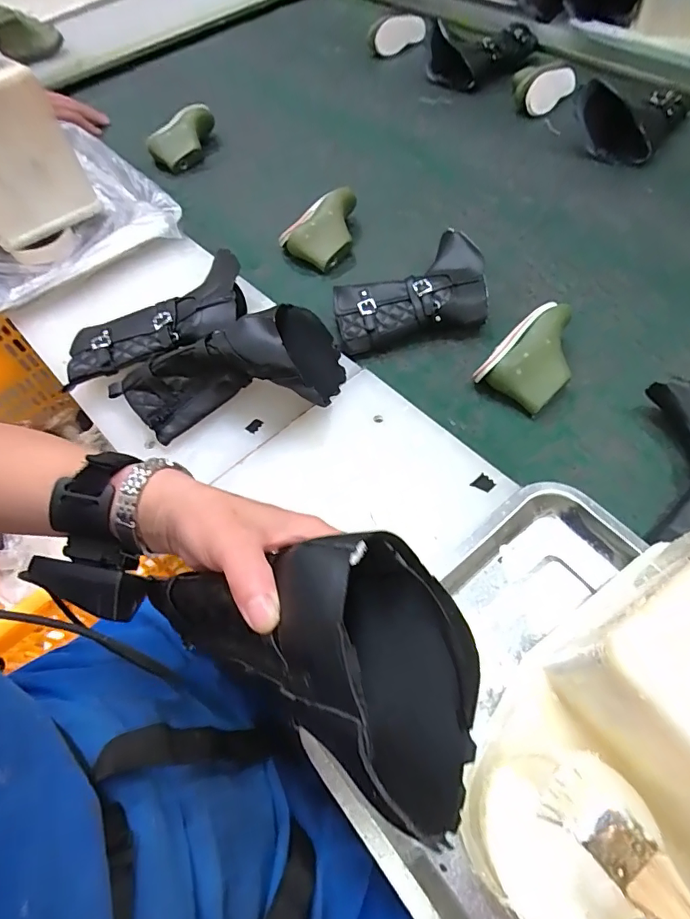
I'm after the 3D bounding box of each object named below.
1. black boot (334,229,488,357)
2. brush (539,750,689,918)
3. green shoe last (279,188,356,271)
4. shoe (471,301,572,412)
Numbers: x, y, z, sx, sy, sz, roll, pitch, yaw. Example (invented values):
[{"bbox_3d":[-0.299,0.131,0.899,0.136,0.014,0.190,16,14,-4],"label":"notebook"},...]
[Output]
[{"bbox_3d":[0.076,-0.202,0.587,0.184,0.053,0.125,-13,60,-4],"label":"black boot"},{"bbox_3d":[0.127,0.171,0.161,0.026,0.010,0.139,-30,35,-13],"label":"brush"},{"bbox_3d":[-0.023,-0.316,0.660,0.083,0.053,0.117,35,67,21],"label":"green shoe last"},{"bbox_3d":[0.211,-0.115,0.529,0.086,0.052,0.123,32,66,20],"label":"shoe"}]

